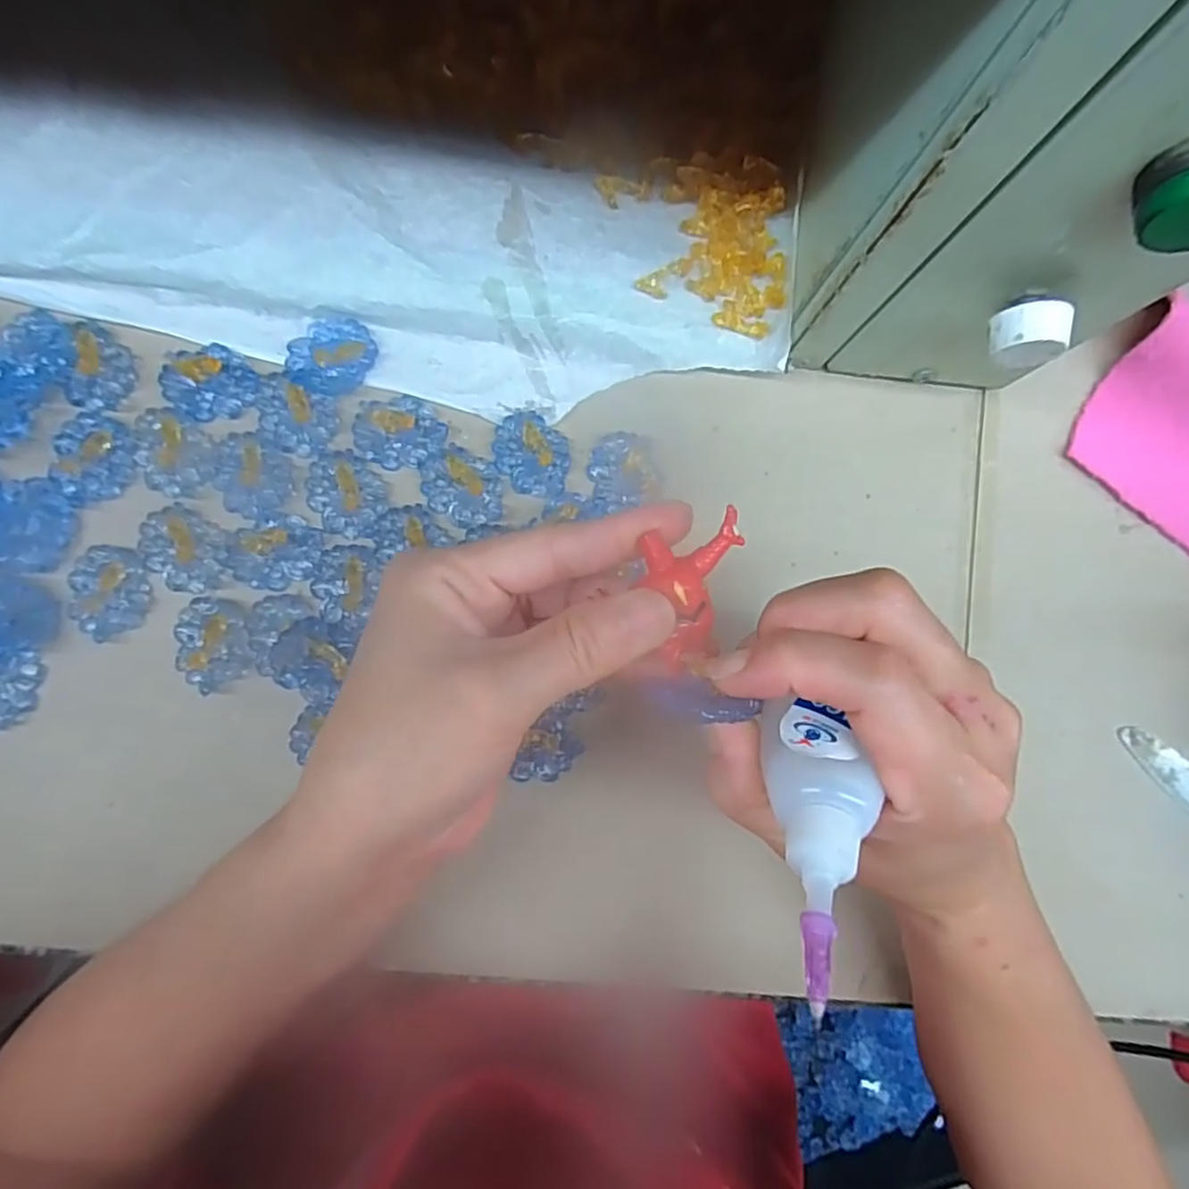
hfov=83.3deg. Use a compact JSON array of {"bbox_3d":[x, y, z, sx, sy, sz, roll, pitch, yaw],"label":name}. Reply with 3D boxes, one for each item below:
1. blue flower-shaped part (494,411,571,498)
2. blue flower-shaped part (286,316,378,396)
[{"bbox_3d":[-0.027,-0.060,0.293,0.028,0.008,0.038,-37,91,-5],"label":"blue flower-shaped part"},{"bbox_3d":[-0.111,-0.101,0.282,0.029,0.009,0.035,27,85,-3],"label":"blue flower-shaped part"}]

